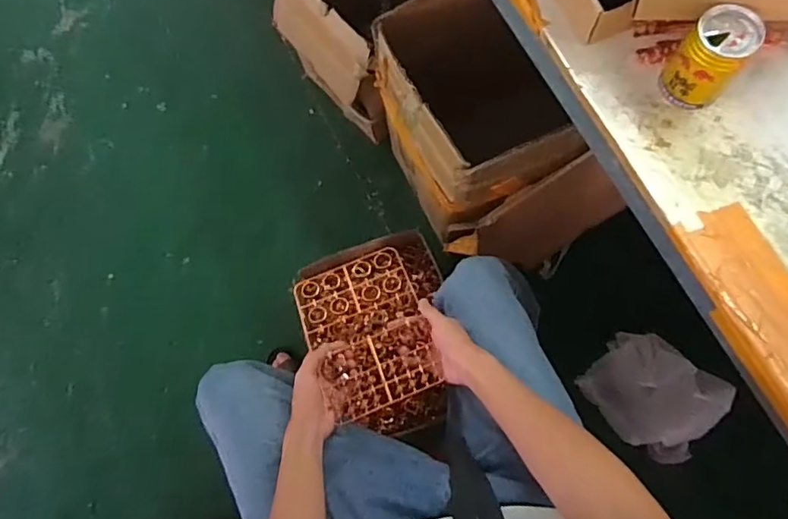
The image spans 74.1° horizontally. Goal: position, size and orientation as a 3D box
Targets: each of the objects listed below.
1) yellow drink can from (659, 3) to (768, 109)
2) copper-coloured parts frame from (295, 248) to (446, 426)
[{"bbox_3d":[0.322,-0.204,0.537,0.064,0.090,0.060,-1,75,5],"label":"yellow drink can"},{"bbox_3d":[-0.037,0.095,0.720,0.155,0.015,0.215,-23,60,-1],"label":"copper-coloured parts frame"}]

